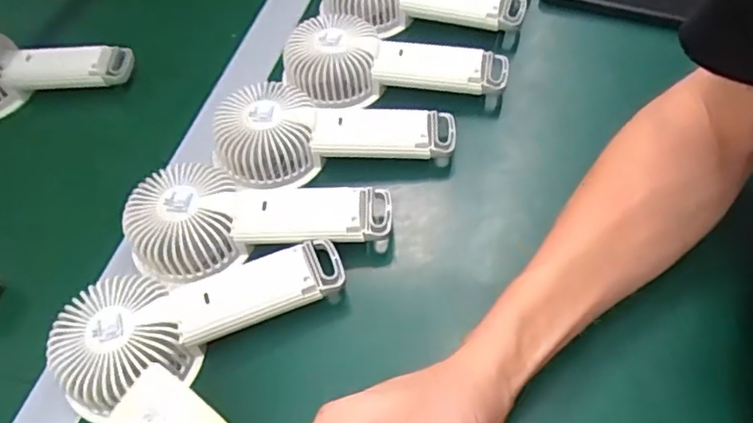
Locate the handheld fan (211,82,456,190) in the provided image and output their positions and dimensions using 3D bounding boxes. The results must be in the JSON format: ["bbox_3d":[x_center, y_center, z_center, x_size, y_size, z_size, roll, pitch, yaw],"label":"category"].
[{"bbox_3d":[-0.032,-0.064,0.438,0.176,0.037,0.079,-6,56,0],"label":"handheld fan"}]

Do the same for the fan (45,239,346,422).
[{"bbox_3d":[-0.108,0.058,0.367,0.176,0.036,0.074,-26,58,-13],"label":"fan"}]

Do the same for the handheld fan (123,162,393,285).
[{"bbox_3d":[-0.078,0.000,0.400,0.169,0.036,0.071,-8,56,-1],"label":"handheld fan"}]

